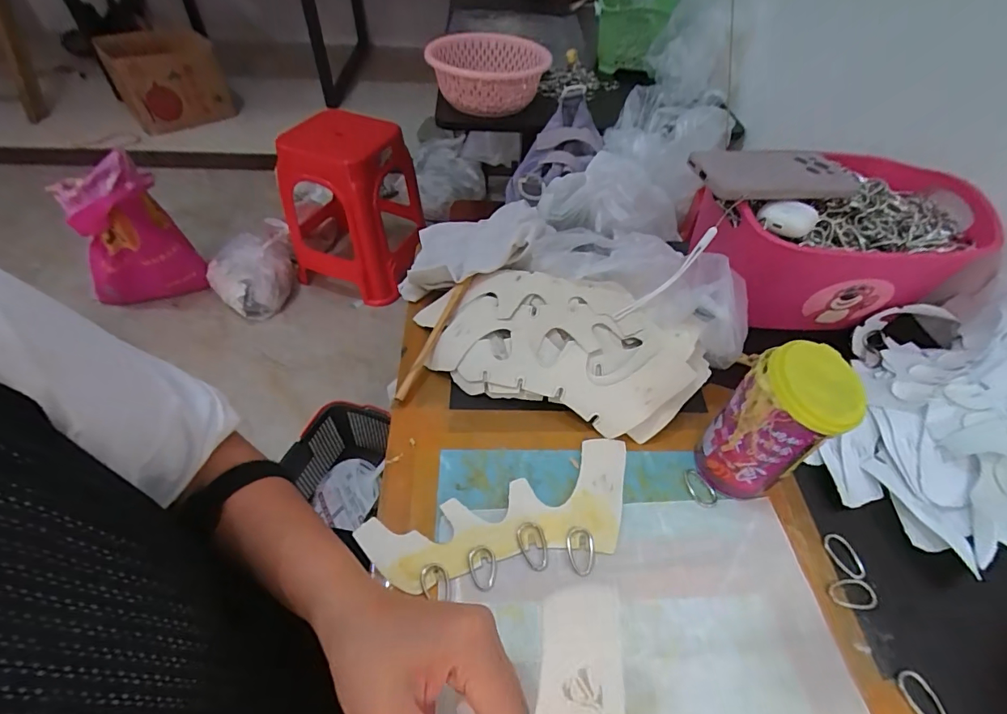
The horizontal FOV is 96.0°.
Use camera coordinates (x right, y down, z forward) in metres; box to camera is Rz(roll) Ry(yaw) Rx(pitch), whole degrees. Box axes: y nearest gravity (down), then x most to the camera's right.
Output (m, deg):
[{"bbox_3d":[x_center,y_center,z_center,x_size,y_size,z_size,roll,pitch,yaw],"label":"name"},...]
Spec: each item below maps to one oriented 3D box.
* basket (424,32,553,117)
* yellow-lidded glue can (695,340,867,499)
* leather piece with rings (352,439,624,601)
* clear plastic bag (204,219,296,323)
[{"bbox_3d":[-0.031,-0.514,0.831,0.210,0.084,0.204,-3,49,-7],"label":"basket"},{"bbox_3d":[0.198,0.056,0.342,0.056,0.134,0.060,2,49,-3],"label":"yellow-lidded glue can"},{"bbox_3d":[0.010,0.131,0.349,0.219,0.005,0.086,-15,52,-17],"label":"leather piece with rings"},{"bbox_3d":[-0.827,-0.285,1.487,0.258,0.136,0.332,-9,50,-11],"label":"clear plastic bag"}]

